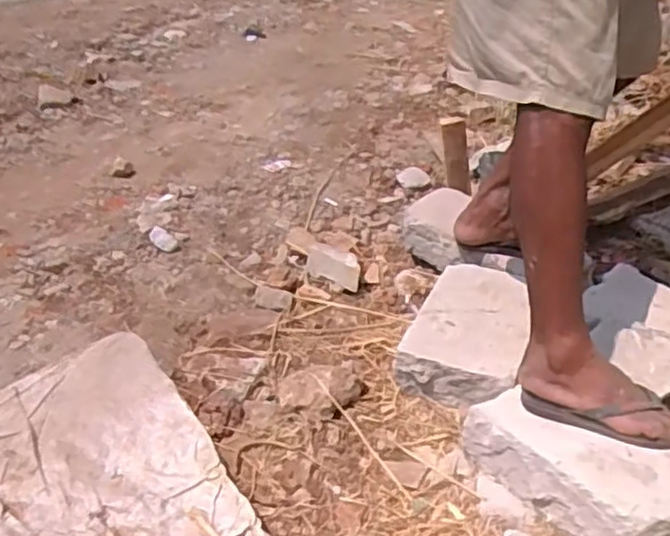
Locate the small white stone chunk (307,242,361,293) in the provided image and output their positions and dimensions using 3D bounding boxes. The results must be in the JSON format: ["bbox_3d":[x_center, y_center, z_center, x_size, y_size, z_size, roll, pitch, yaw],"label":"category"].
[{"bbox_3d":[-0.006,-0.003,1.485,0.138,0.057,0.067,21,36,29],"label":"small white stone chunk"}]

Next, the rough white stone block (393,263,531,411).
[{"bbox_3d":[0.252,0.118,1.231,0.197,0.090,0.306,14,33,20],"label":"rough white stone block"}]

